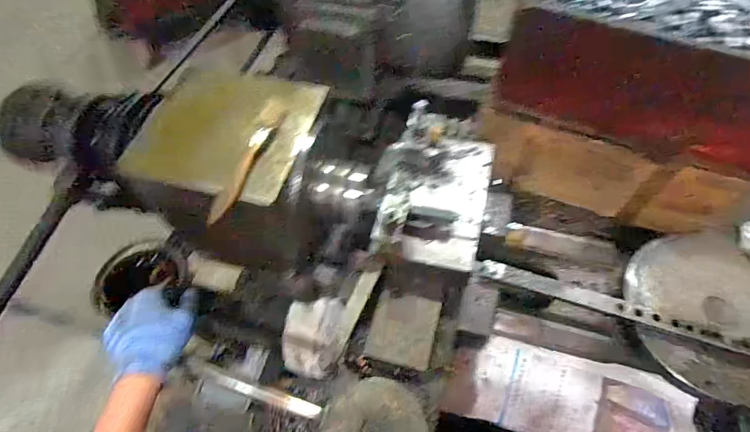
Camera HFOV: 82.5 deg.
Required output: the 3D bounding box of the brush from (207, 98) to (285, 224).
[{"bbox_3d":[-0.122,-0.056,0.410,0.014,0.021,0.142,15,61,12],"label":"brush"}]

